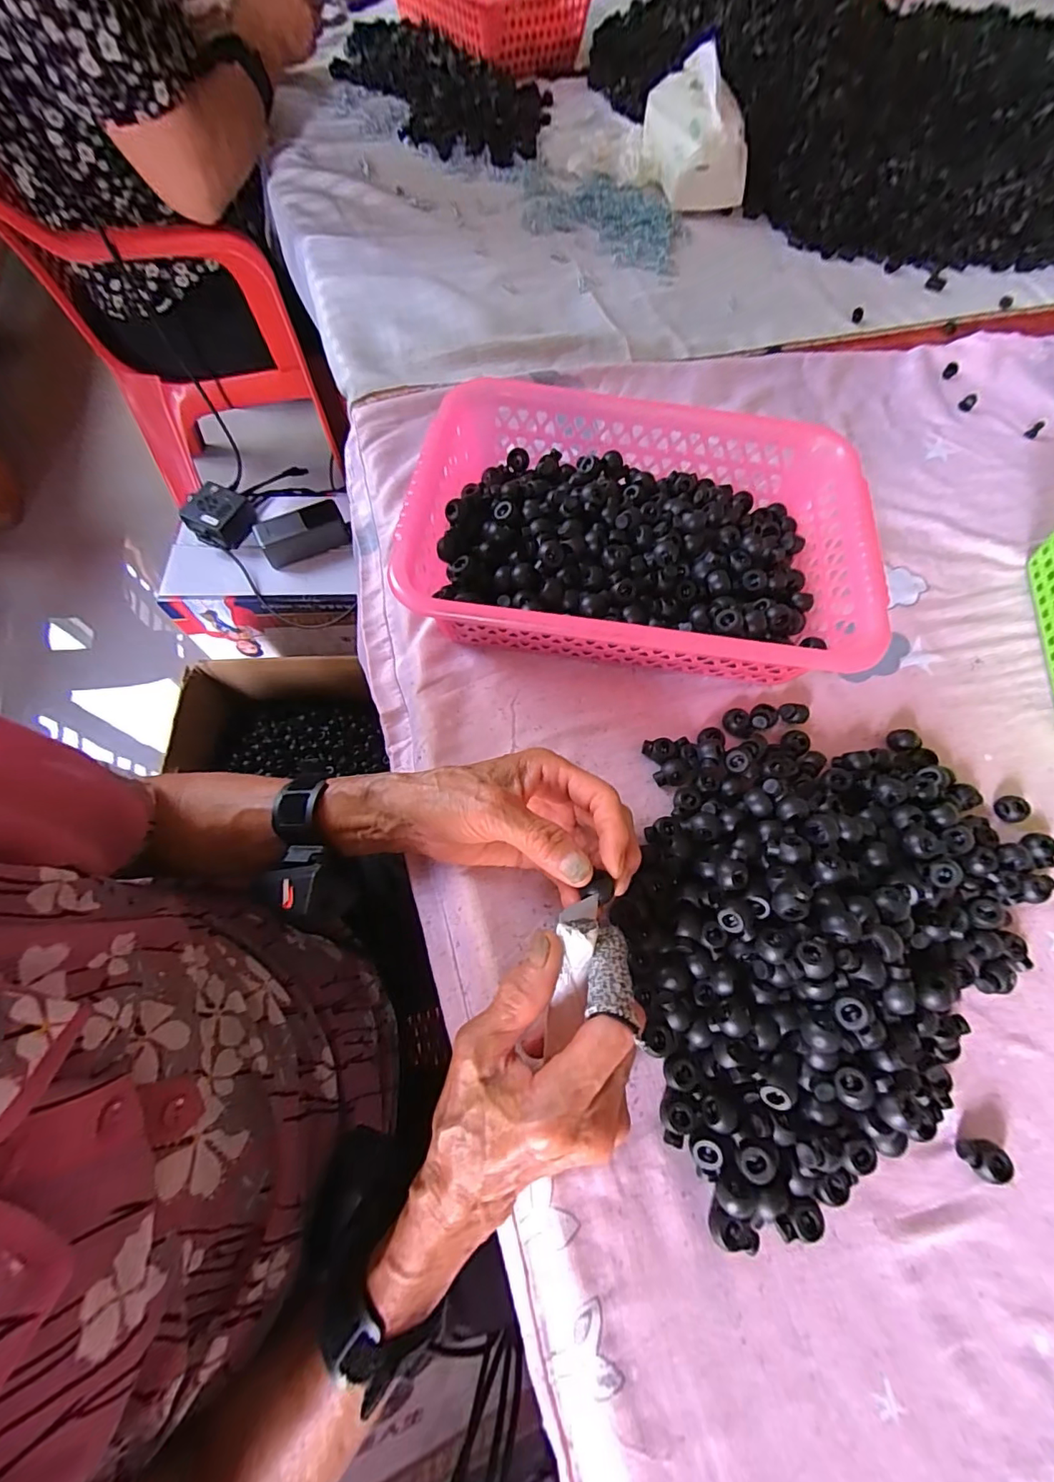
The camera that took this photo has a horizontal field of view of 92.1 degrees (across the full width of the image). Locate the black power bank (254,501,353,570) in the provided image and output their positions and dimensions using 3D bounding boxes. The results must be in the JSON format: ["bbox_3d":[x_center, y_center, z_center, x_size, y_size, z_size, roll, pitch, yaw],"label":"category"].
[{"bbox_3d":[-0.345,-0.320,0.784,0.130,0.045,0.058,-20,70,-11],"label":"black power bank"}]

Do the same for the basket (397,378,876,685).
[{"bbox_3d":[0.077,-0.144,0.370,0.302,0.069,0.206,9,67,0],"label":"basket"}]

